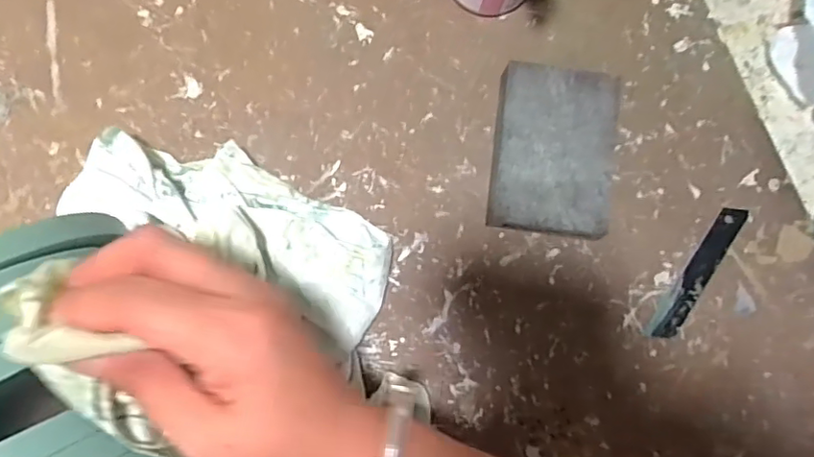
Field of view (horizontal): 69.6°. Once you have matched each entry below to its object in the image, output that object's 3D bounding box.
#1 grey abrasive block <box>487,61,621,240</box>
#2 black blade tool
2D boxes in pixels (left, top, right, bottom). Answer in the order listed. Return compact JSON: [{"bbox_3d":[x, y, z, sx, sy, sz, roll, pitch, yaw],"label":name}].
[{"bbox_3d":[0.089,-0.047,0.363,0.069,0.029,0.100,6,82,-3],"label":"grey abrasive block"},{"bbox_3d":[0.184,0.027,0.366,0.015,0.005,0.097,35,82,1],"label":"black blade tool"}]

